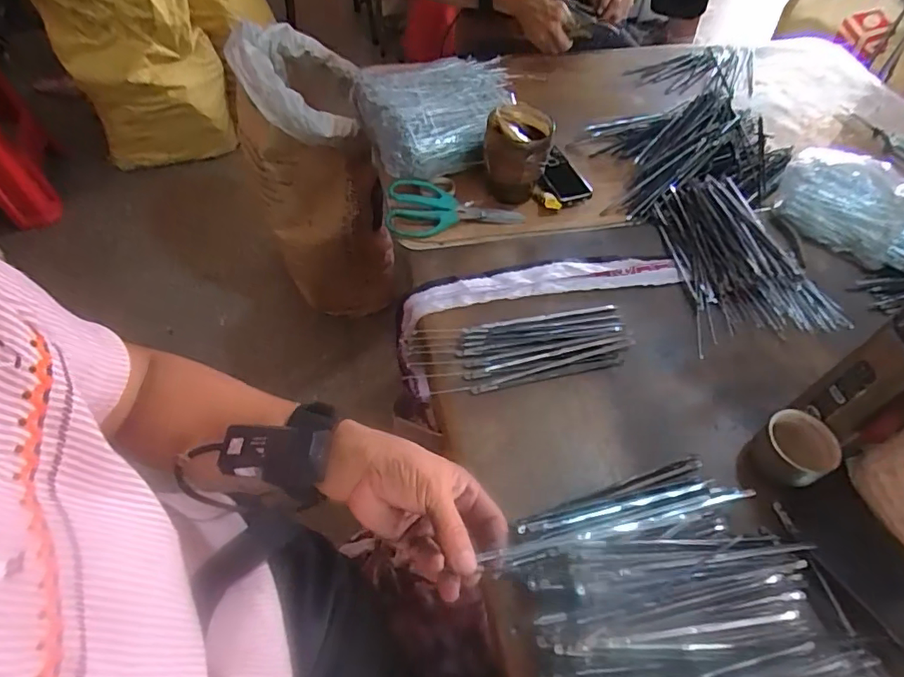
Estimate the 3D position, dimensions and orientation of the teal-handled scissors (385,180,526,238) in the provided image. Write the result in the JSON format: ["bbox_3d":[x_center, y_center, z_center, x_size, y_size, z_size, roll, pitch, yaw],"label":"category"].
[{"bbox_3d":[0.005,-0.167,0.712,0.179,0.010,0.084,7,70,-5],"label":"teal-handled scissors"}]

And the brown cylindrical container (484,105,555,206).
[{"bbox_3d":[0.085,-0.245,0.717,0.082,0.111,0.084,2,54,-2],"label":"brown cylindrical container"}]

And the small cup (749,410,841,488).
[{"bbox_3d":[0.328,0.109,0.510,0.063,0.045,0.060,2,54,-2],"label":"small cup"}]

